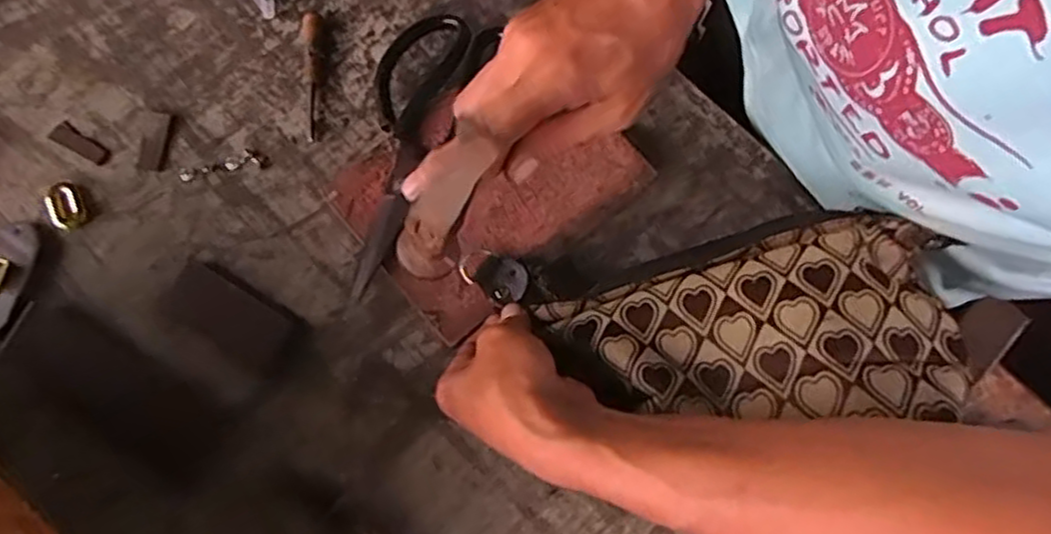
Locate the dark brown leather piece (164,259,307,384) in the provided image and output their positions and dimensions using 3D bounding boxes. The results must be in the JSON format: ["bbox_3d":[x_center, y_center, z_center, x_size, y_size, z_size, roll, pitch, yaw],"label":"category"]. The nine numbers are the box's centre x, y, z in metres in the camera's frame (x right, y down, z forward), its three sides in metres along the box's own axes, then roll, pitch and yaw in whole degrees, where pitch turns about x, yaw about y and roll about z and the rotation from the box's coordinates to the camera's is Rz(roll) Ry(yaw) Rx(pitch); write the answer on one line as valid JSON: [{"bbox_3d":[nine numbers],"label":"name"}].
[{"bbox_3d":[-0.191,0.032,0.458,0.091,0.007,0.043,32,77,6],"label":"dark brown leather piece"}]

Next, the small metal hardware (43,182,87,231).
[{"bbox_3d":[-0.309,-0.041,0.471,0.023,0.007,0.033,-30,78,-9],"label":"small metal hardware"}]

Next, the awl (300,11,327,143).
[{"bbox_3d":[-0.149,-0.136,0.498,0.018,0.014,0.091,-7,76,-3],"label":"awl"}]

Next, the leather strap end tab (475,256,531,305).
[{"bbox_3d":[-0.014,0.007,0.444,0.029,0.004,0.032,-35,79,-10],"label":"leather strap end tab"}]

